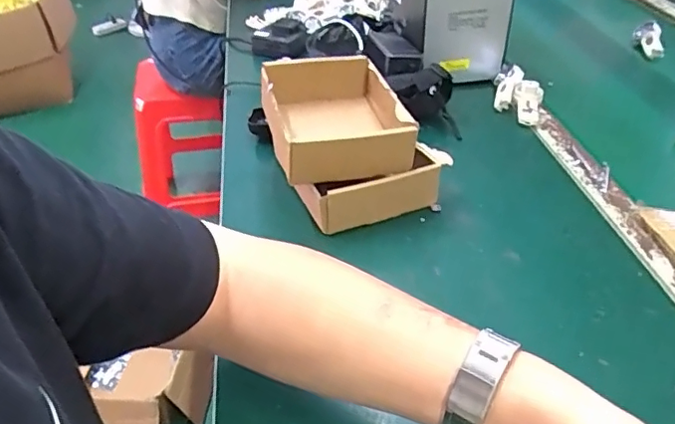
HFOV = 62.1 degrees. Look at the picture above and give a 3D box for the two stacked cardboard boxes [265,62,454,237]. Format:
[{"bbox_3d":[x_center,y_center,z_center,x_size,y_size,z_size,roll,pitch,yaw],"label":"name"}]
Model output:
[{"bbox_3d":[0.007,-0.090,0.629,0.166,0.100,0.208,-11,39,-15],"label":"two stacked cardboard boxes"}]

